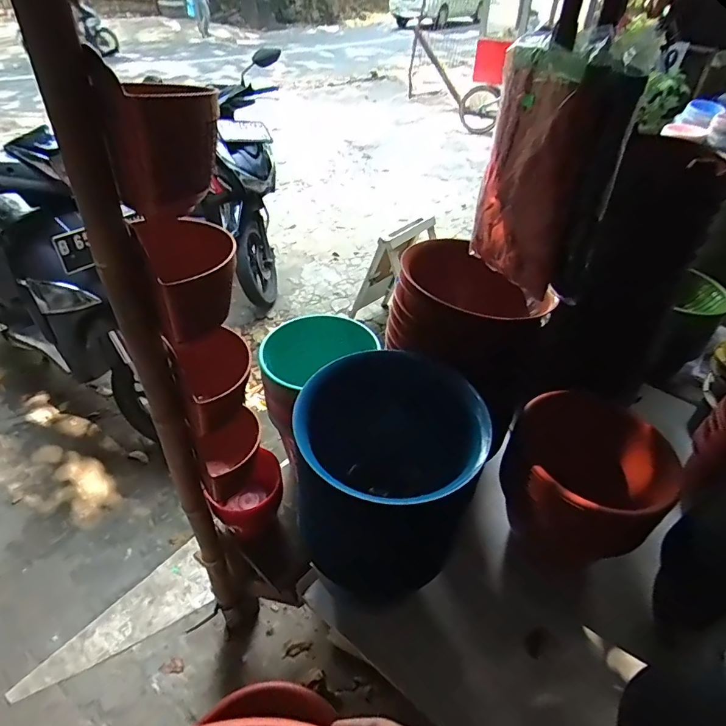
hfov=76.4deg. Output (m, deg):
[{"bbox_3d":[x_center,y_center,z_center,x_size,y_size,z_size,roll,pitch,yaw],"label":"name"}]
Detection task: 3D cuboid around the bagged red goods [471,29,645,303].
[{"bbox_3d":[0.241,-0.245,0.612,0.101,0.267,0.149,-8,43,-12],"label":"bagged red goods"}]

